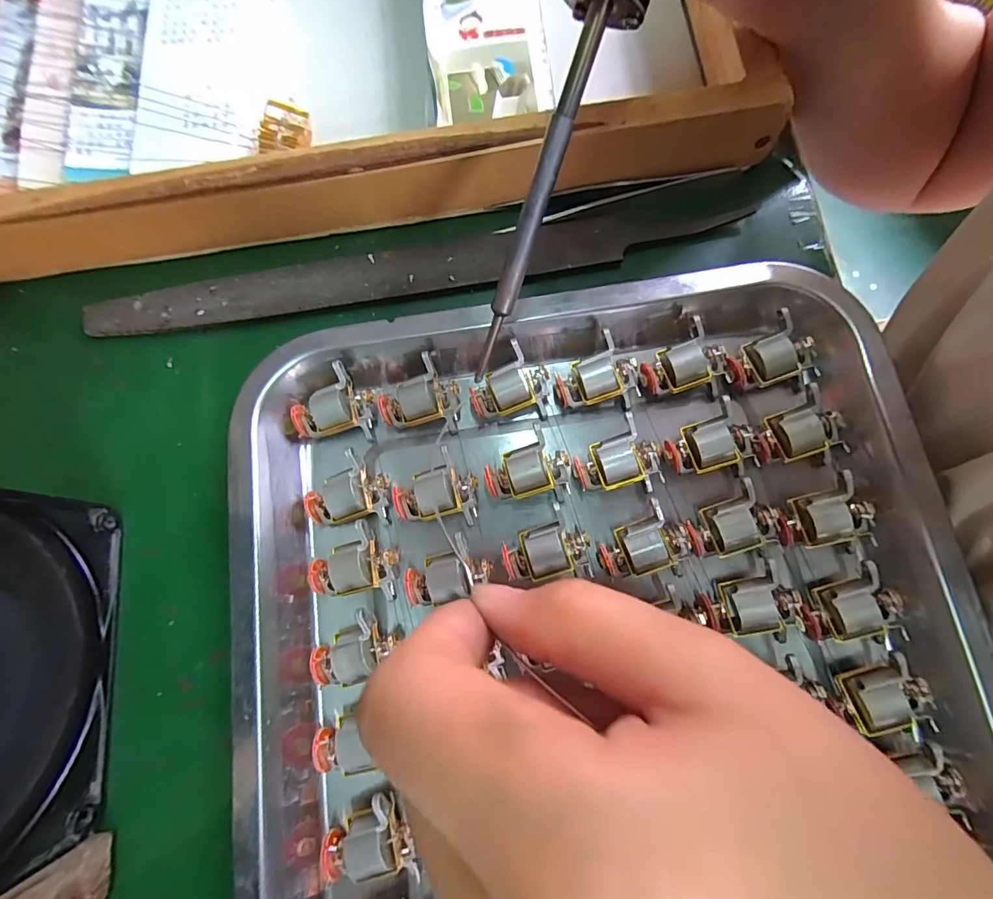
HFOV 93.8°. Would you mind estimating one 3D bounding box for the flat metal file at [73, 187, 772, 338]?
[{"bbox_3d":[-0.034,-0.083,0.212,0.303,0.004,0.025,-10,79,0],"label":"flat metal file"}]

